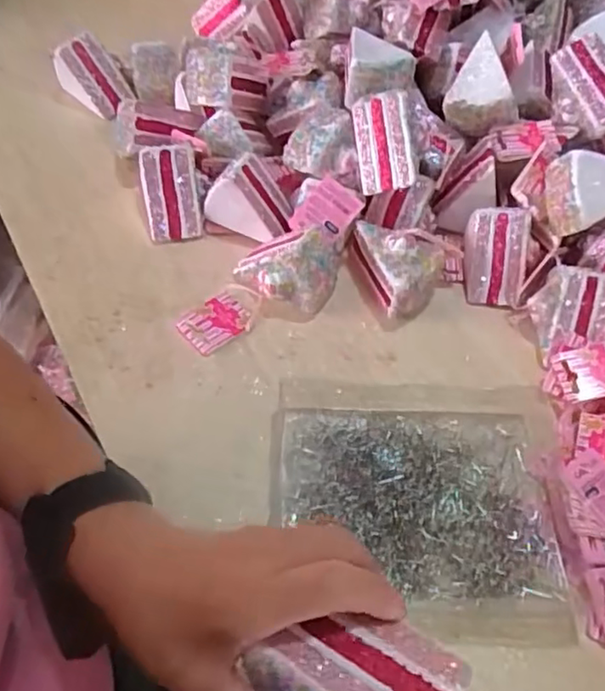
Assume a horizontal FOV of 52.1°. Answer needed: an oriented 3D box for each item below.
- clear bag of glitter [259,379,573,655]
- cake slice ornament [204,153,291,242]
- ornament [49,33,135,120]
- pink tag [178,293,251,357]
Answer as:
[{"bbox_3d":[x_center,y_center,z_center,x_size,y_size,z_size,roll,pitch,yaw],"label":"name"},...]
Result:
[{"bbox_3d":[0.087,0.115,0.467,0.218,0.017,0.192,3,55,-3],"label":"clear bag of glitter"},{"bbox_3d":[-0.053,-0.141,0.611,0.079,0.064,0.048,48,42,-18],"label":"cake slice ornament"},{"bbox_3d":[-0.235,-0.309,0.710,0.082,0.060,0.055,34,59,17],"label":"ornament"},{"bbox_3d":[-0.077,-0.020,0.553,0.059,0.005,0.045,-35,65,-25],"label":"pink tag"}]

